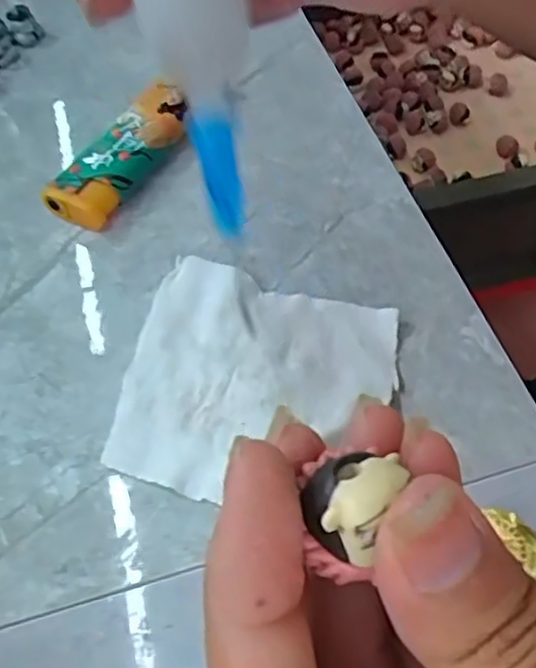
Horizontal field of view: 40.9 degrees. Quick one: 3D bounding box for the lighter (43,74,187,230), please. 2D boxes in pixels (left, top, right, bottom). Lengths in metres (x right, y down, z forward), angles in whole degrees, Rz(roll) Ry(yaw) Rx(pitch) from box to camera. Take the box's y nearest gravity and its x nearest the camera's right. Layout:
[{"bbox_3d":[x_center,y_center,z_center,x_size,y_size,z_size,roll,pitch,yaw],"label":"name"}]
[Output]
[{"bbox_3d":[-0.046,-0.057,0.229,0.020,0.010,0.055,30,71,26],"label":"lighter"}]

